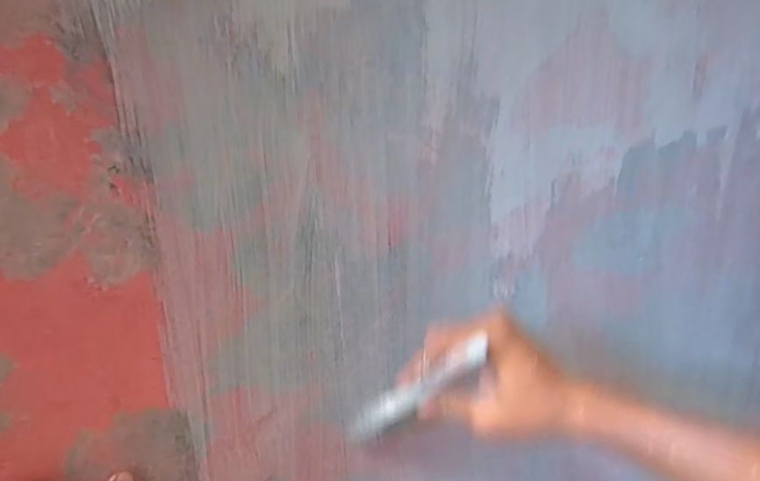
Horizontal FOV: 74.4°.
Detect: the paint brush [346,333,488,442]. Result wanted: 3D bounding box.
[{"bbox_3d":[0.023,0.126,0.403,0.016,0.024,0.196,-14,-23,-40],"label":"paint brush"}]

